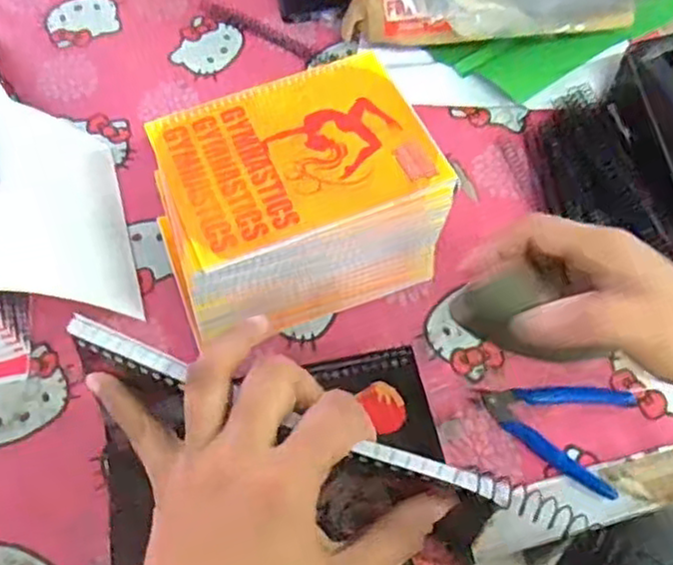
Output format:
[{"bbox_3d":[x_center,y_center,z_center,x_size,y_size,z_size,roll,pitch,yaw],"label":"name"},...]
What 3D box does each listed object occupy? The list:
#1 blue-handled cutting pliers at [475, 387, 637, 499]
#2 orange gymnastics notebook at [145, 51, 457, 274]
[{"bbox_3d":[0.168,0.105,0.549,0.111,0.012,0.087,21,62,12],"label":"blue-handled cutting pliers"},{"bbox_3d":[-0.031,-0.101,0.543,0.196,0.009,0.148,-20,62,-11],"label":"orange gymnastics notebook"}]

